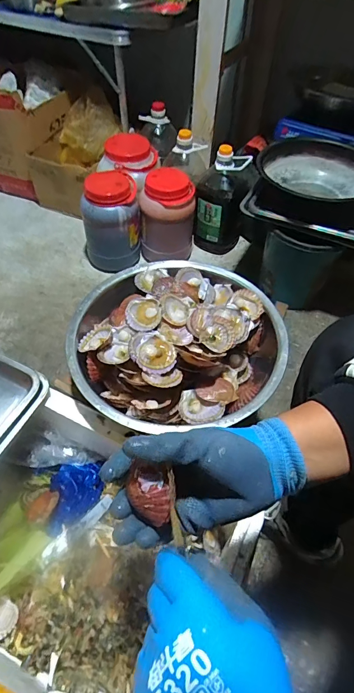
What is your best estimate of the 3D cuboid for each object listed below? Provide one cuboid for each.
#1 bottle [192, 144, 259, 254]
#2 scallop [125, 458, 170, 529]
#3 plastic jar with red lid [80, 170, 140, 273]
[{"bbox_3d":[0.160,-0.502,1.272,0.159,0.316,0.191,16,54,10],"label":"bottle"},{"bbox_3d":[-0.019,0.128,0.328,0.047,0.024,0.039,12,93,36],"label":"scallop"},{"bbox_3d":[-0.209,-0.381,1.180,0.180,0.273,0.160,-8,53,-9],"label":"plastic jar with red lid"}]

